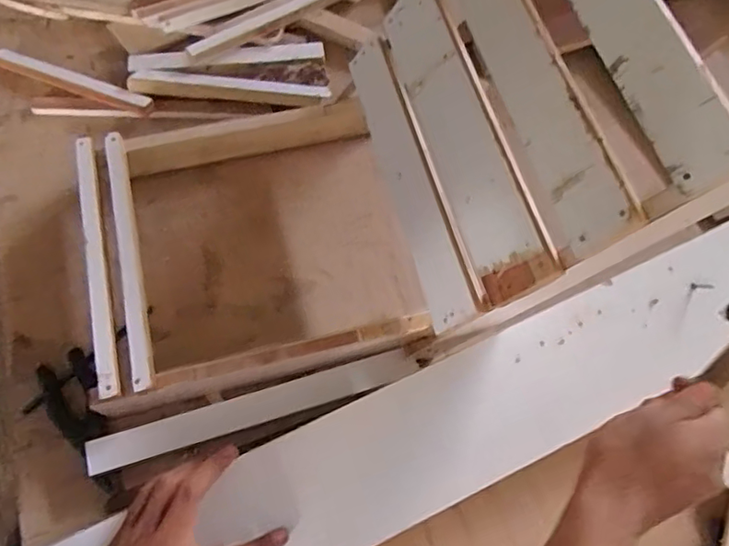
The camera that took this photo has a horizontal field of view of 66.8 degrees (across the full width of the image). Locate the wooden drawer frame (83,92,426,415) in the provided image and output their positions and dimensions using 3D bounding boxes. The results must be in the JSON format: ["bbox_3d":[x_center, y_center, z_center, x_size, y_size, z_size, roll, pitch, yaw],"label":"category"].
[{"bbox_3d":[-0.135,-0.031,0.596,0.338,0.064,0.305,-13,68,-8],"label":"wooden drawer frame"}]

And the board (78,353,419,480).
[{"bbox_3d":[-0.104,0.131,0.538,0.312,0.017,0.032,-16,68,-9],"label":"board"}]

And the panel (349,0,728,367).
[{"bbox_3d":[0.118,-0.144,0.495,0.052,0.295,0.338,2,61,-38],"label":"panel"}]

